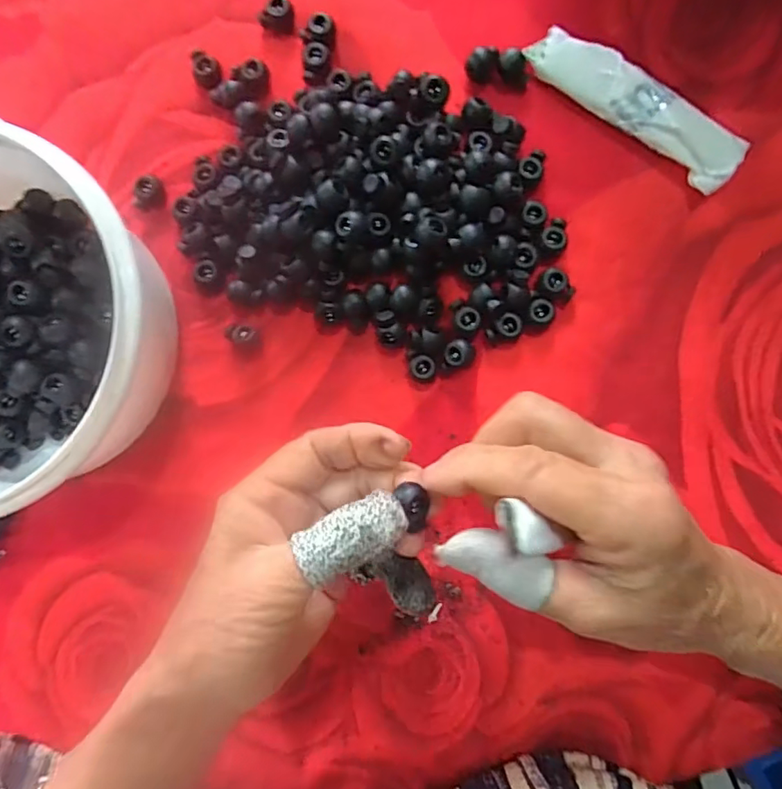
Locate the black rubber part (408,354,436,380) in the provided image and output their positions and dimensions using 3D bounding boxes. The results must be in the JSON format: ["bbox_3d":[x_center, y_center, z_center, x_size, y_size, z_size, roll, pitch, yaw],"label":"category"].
[{"bbox_3d":[0.016,-0.014,0.275,0.013,0.009,0.012,0,87,1],"label":"black rubber part"}]

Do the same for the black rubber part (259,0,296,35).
[{"bbox_3d":[-0.061,-0.202,0.282,0.017,0.010,0.014,6,87,2],"label":"black rubber part"}]

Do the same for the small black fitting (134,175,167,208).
[{"bbox_3d":[-0.128,-0.107,0.282,0.015,0.010,0.013,-8,87,1],"label":"small black fitting"}]

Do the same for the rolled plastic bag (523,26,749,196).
[{"bbox_3d":[0.122,-0.145,0.268,0.115,0.017,0.025,36,89,3],"label":"rolled plastic bag"}]

